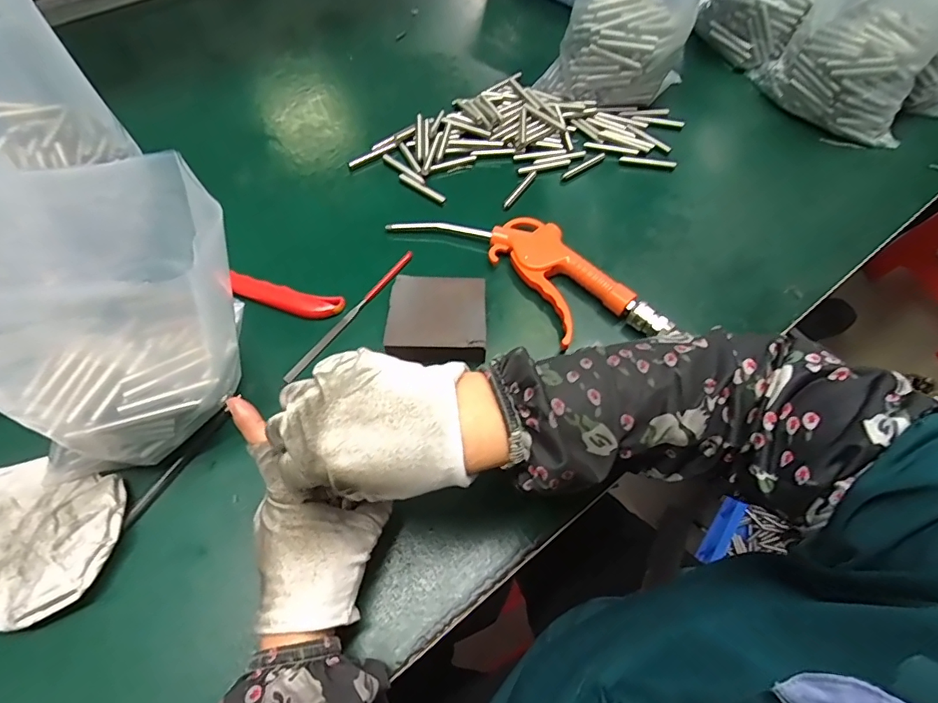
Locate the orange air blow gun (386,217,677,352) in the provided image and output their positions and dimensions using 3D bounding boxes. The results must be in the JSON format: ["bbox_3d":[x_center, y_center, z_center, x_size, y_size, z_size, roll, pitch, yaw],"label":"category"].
[{"bbox_3d":[0.052,-0.073,0.436,0.243,0.022,0.088,41,69,17],"label":"orange air blow gun"}]

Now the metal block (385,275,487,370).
[{"bbox_3d":[-0.025,-0.026,0.404,0.076,0.025,0.072,1,63,-2],"label":"metal block"}]

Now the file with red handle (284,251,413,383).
[{"bbox_3d":[-0.100,-0.033,0.424,0.010,0.006,0.157,32,66,13],"label":"file with red handle"}]

